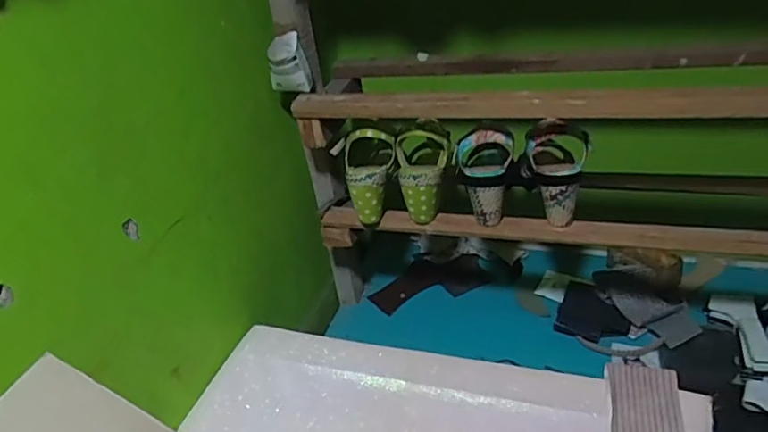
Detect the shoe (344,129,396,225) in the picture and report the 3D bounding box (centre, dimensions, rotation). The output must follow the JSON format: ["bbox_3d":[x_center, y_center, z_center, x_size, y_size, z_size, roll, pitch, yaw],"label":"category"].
[{"bbox_3d":[-0.019,-0.063,0.840,0.077,0.136,0.072,-5,31,3],"label":"shoe"}]

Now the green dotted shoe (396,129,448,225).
[{"bbox_3d":[0.061,-0.062,0.828,0.078,0.128,0.081,-6,31,2],"label":"green dotted shoe"}]

